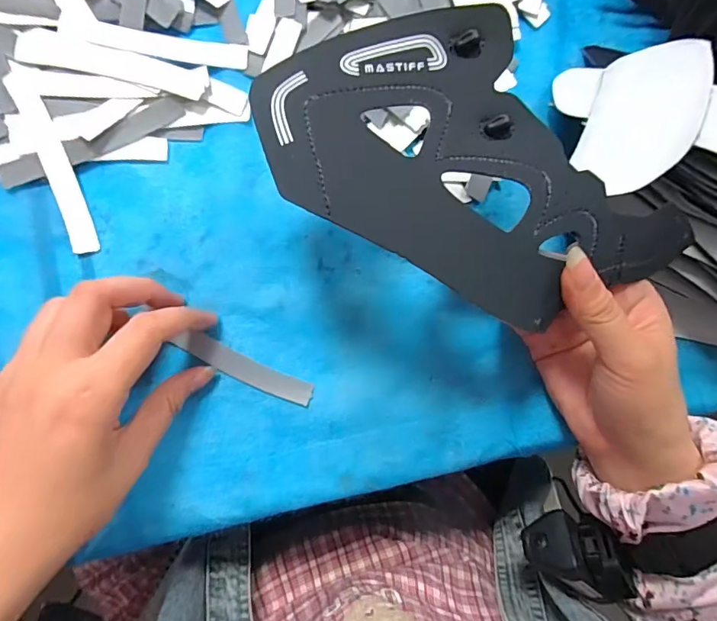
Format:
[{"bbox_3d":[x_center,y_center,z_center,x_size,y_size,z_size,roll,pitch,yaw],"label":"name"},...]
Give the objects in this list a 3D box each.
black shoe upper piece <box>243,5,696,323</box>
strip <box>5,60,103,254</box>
[{"bbox_3d":[0.057,-0.063,0.200,0.201,0.022,0.115,33,82,-2],"label":"black shoe upper piece"},{"bbox_3d":[-0.171,-0.086,0.243,0.016,0.005,0.112,-21,87,-8],"label":"strip"}]

